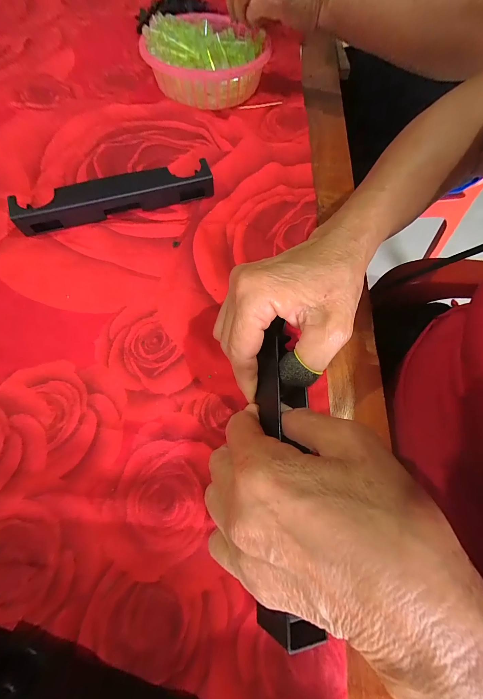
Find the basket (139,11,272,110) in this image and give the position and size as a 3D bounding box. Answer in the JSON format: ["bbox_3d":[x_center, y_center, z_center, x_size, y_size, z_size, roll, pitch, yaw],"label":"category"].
[{"bbox_3d":[-0.051,-0.397,0.374,0.163,0.059,0.152,-16,68,-10],"label":"basket"}]

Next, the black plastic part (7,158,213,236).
[{"bbox_3d":[-0.125,-0.155,0.277,0.189,0.026,0.026,-17,68,-11],"label":"black plastic part"}]

